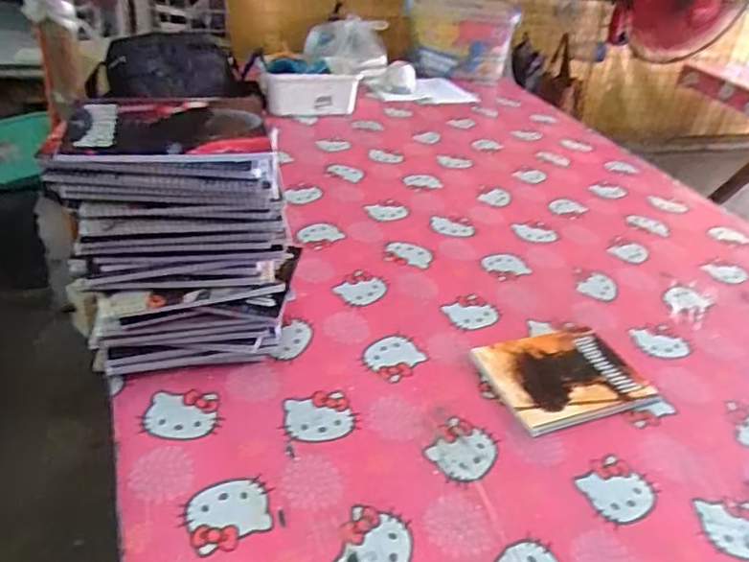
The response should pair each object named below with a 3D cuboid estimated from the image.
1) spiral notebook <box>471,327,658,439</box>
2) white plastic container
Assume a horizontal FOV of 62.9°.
[{"bbox_3d":[0.247,0.123,0.797,0.201,0.014,0.150,-8,36,-22],"label":"spiral notebook"},{"bbox_3d":[-0.155,-0.457,1.495,0.217,0.087,0.068,-10,37,-24],"label":"white plastic container"}]

